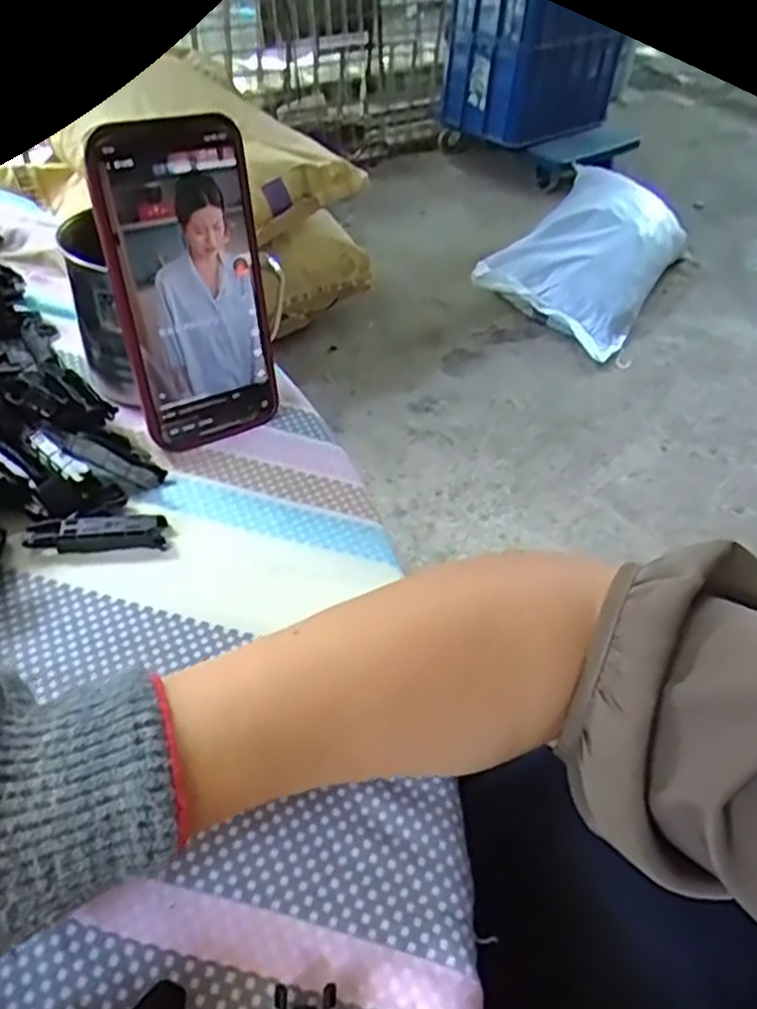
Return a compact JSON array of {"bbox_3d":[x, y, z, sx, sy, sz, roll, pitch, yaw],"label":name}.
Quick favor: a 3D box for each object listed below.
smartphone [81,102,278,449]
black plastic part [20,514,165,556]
[{"bbox_3d":[-0.094,-0.108,0.379,0.074,0.159,0.005,-22,34,-27],"label":"smartphone"},{"bbox_3d":[-0.136,0.014,0.354,0.065,0.010,0.019,-4,47,-11],"label":"black plastic part"}]

